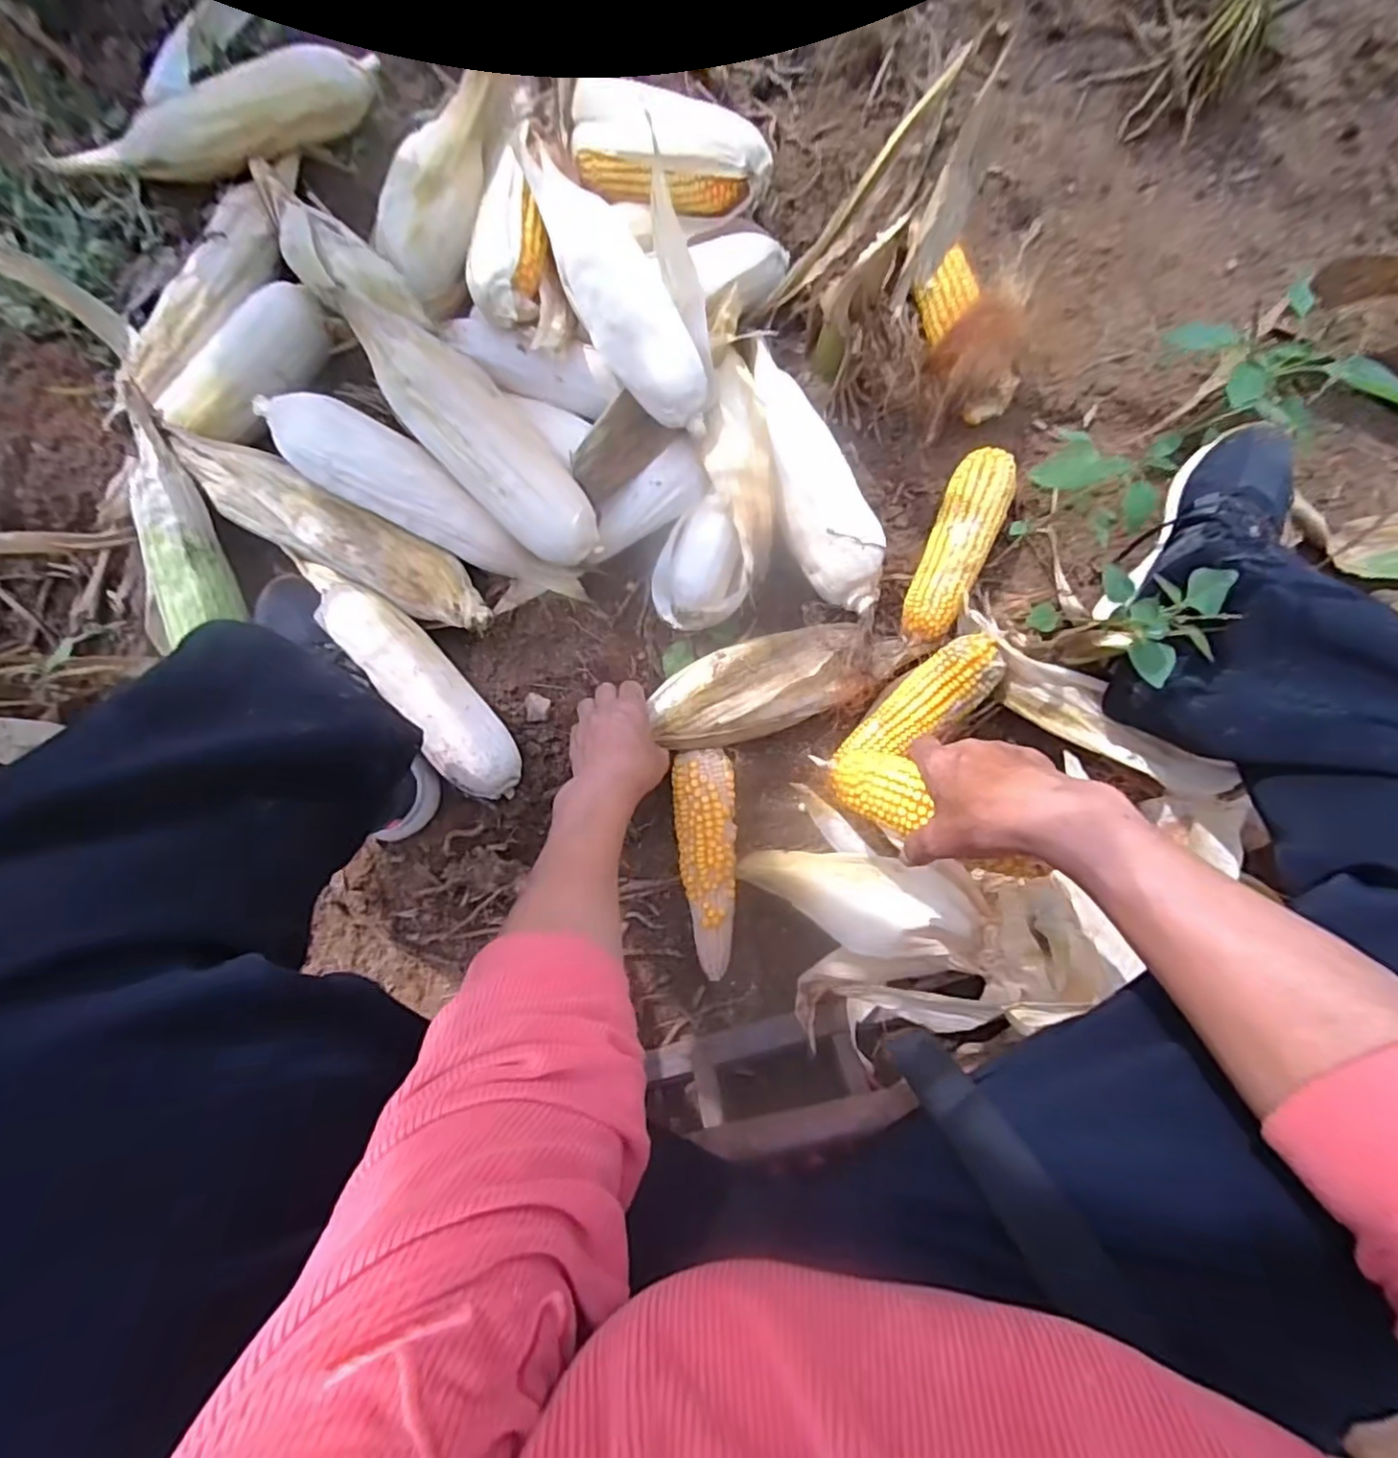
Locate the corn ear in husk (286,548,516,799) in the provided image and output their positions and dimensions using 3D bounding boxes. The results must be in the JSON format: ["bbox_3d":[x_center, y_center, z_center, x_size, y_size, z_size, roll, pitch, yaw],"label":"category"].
[{"bbox_3d":[-0.248,-0.050,0.557,0.059,0.066,0.259,-37,89,-3],"label":"corn ear in husk"}]

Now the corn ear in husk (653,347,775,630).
[{"bbox_3d":[0.024,-0.212,0.580,0.101,0.071,0.248,12,103,-1],"label":"corn ear in husk"}]

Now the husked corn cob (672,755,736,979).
[{"bbox_3d":[0.007,0.122,0.590,0.054,0.047,0.201,-2,87,-2],"label":"husked corn cob"}]

